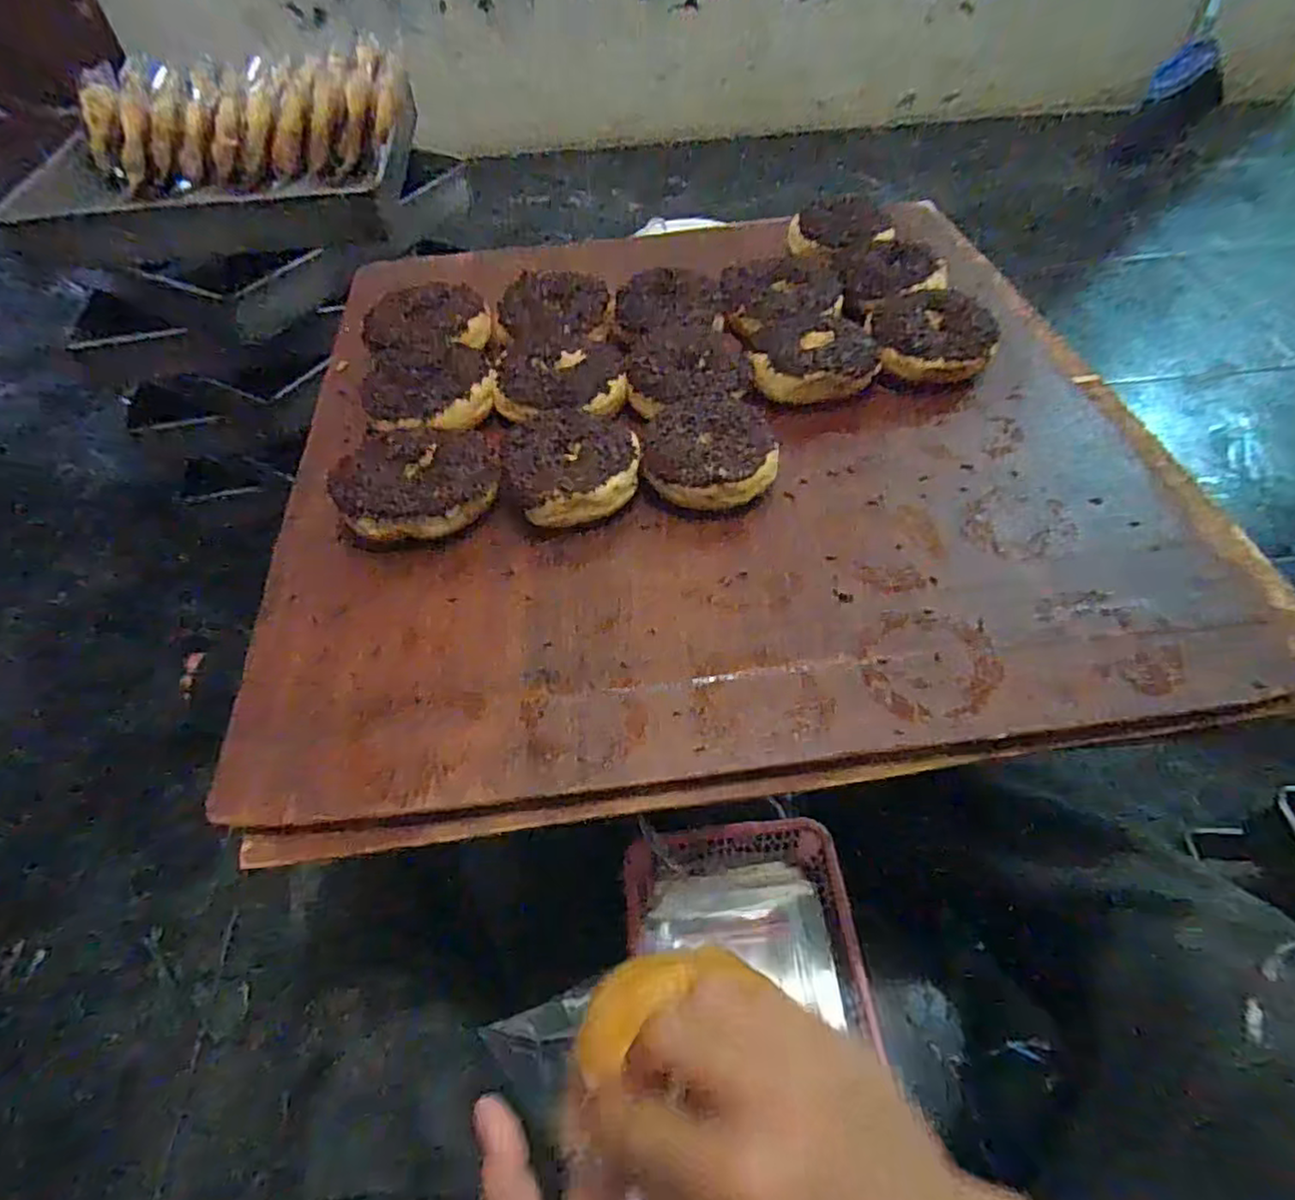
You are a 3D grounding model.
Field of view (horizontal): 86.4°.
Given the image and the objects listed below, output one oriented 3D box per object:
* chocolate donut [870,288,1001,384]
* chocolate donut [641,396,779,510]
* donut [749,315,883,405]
[{"bbox_3d":[0.214,-0.195,0.523,0.094,0.035,0.099,12,53,11],"label":"chocolate donut"},{"bbox_3d":[0.040,-0.097,0.456,0.083,0.034,0.089,-3,52,-1],"label":"chocolate donut"},{"bbox_3d":[0.124,-0.177,0.511,0.089,0.040,0.100,22,56,18],"label":"donut"}]

